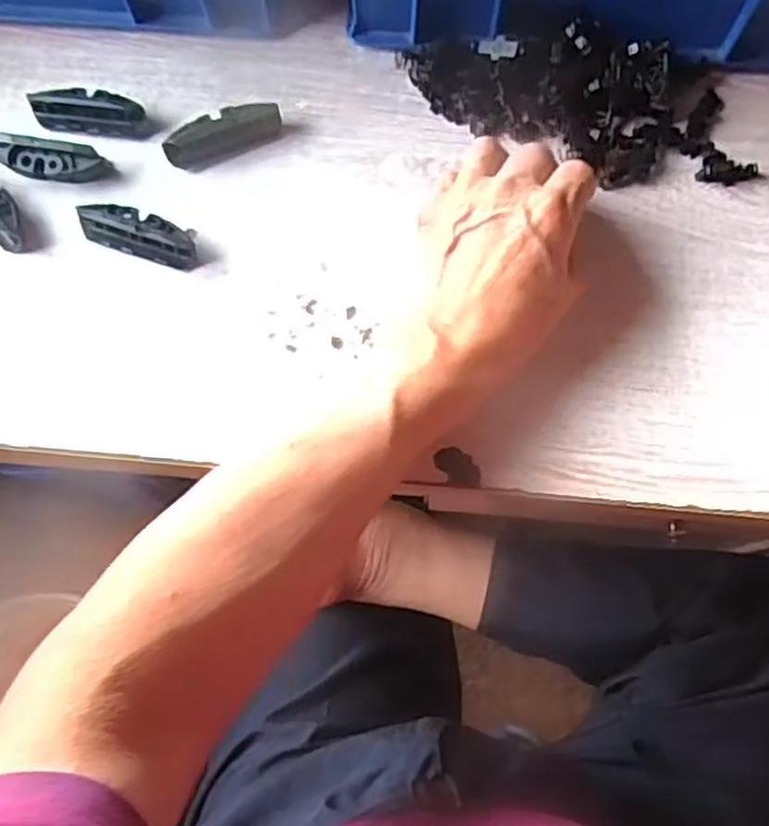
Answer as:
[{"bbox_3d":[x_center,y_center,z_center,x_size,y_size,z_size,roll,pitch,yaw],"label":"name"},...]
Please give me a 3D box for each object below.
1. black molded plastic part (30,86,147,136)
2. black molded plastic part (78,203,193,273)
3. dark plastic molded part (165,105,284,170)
[{"bbox_3d":[-0.179,-0.182,0.436,0.067,0.021,0.020,2,73,1],"label":"black molded plastic part"},{"bbox_3d":[-0.140,-0.104,0.412,0.065,0.023,0.022,17,74,5],"label":"black molded plastic part"},{"bbox_3d":[-0.097,-0.168,0.435,0.071,0.020,0.019,-24,75,-7],"label":"dark plastic molded part"}]

